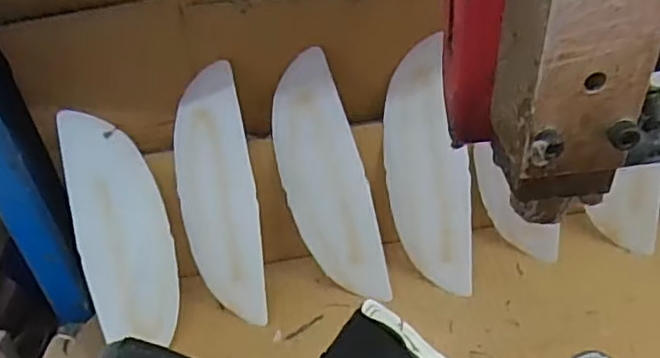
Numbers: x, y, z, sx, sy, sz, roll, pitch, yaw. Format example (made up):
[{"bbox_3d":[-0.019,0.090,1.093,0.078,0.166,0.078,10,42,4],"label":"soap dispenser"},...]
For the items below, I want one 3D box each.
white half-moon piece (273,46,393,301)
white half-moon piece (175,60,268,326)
[{"bbox_3d":[-0.005,0.004,0.540,0.070,0.210,0.008,-11,13,18],"label":"white half-moon piece"},{"bbox_3d":[-0.095,0.016,0.541,0.071,0.212,0.006,-3,11,21],"label":"white half-moon piece"}]

